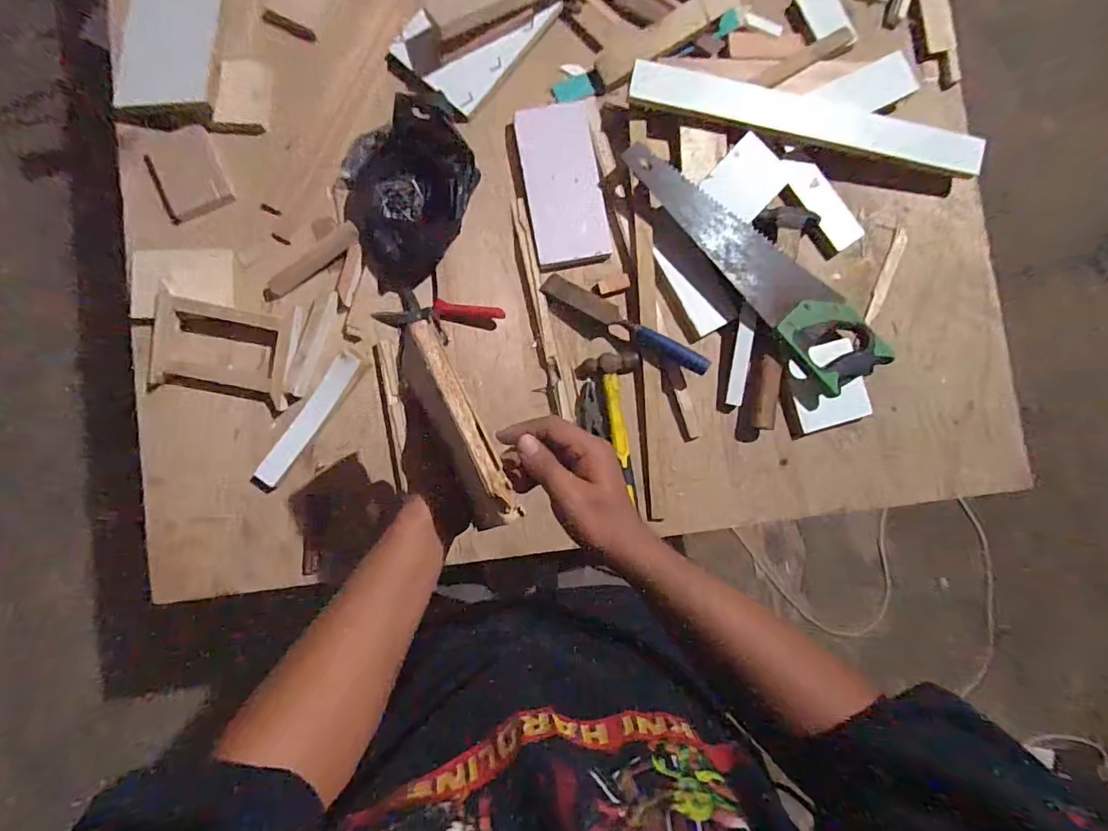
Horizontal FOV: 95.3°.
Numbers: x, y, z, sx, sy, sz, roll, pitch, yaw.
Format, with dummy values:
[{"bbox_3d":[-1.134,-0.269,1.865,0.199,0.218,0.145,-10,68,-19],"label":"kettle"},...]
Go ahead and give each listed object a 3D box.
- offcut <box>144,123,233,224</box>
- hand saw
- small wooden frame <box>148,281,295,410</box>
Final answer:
[{"bbox_3d":[-0.488,-0.324,0.673,0.086,0.017,0.104,-21,89,-2],"label":"offcut"},{"bbox_3d":[0.286,-0.220,0.696,0.134,0.039,0.451,-41,90,-2],"label":"hand saw"},{"bbox_3d":[-0.431,-0.086,0.654,0.173,0.032,0.125,8,88,-1],"label":"small wooden frame"}]

